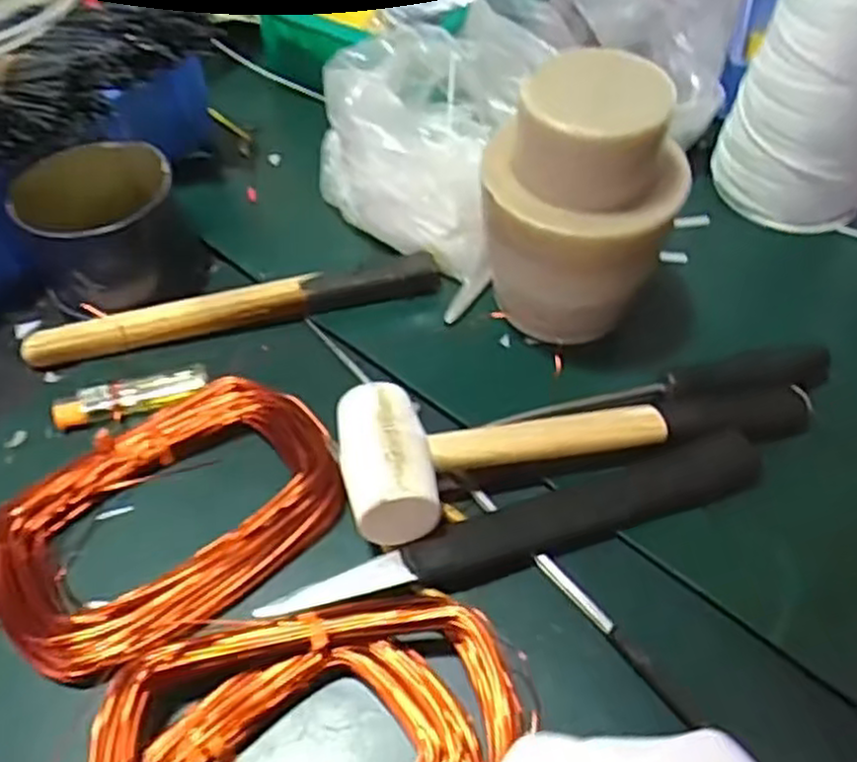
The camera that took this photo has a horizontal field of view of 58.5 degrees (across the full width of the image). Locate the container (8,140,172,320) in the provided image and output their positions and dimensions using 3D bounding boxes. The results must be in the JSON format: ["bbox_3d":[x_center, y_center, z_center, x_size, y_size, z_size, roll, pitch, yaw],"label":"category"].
[{"bbox_3d":[-0.206,-0.097,0.490,0.091,0.069,0.088,0,52,-1],"label":"container"}]

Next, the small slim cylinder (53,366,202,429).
[{"bbox_3d":[-0.174,0.008,0.450,0.085,0.010,0.022,-18,52,-15],"label":"small slim cylinder"}]

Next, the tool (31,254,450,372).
[{"bbox_3d":[-0.120,-0.047,0.481,0.254,0.022,0.027,-11,53,-10],"label":"tool"}]

